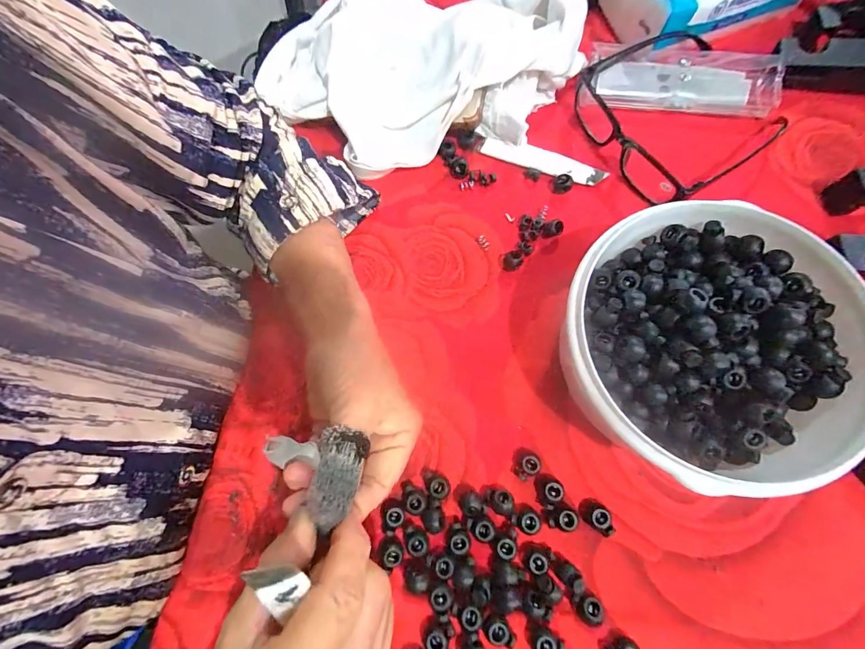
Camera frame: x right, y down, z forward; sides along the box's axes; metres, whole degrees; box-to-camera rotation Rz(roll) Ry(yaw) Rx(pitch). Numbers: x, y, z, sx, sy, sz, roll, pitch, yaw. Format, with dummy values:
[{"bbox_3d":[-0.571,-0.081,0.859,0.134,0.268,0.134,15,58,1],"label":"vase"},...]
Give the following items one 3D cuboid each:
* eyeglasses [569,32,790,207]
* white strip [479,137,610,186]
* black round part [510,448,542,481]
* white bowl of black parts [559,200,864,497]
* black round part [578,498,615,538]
[{"bbox_3d":[0.204,-0.183,0.327,0.138,0.034,0.130,-32,73,-8],"label":"eyeglasses"},{"bbox_3d":[0.094,-0.141,0.331,0.106,0.009,0.020,22,74,9],"label":"white strip"},{"bbox_3d":[0.063,0.095,0.261,0.017,0.012,0.020,14,73,7],"label":"black round part"},{"bbox_3d":[0.166,0.018,0.242,0.165,0.076,0.157,-1,73,2],"label":"white bowl of black parts"},{"bbox_3d":[0.107,0.124,0.249,0.021,0.010,0.015,37,77,13],"label":"black round part"}]

